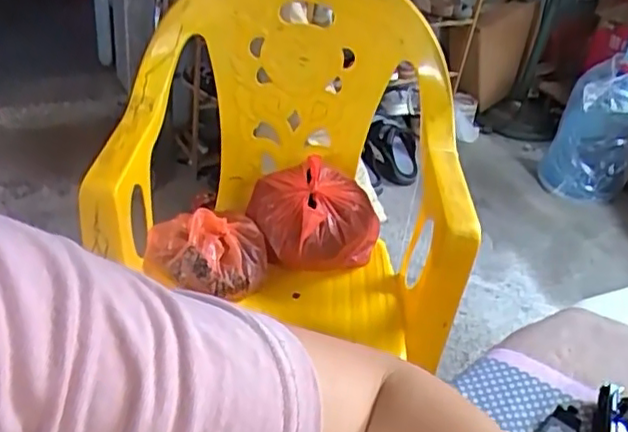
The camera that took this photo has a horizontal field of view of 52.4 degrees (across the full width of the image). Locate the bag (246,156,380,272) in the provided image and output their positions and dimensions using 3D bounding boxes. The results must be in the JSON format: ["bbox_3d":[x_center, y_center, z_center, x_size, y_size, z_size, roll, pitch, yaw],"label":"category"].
[{"bbox_3d":[0.002,0.000,1.079,0.219,0.153,0.136,5,34,-4],"label":"bag"}]

